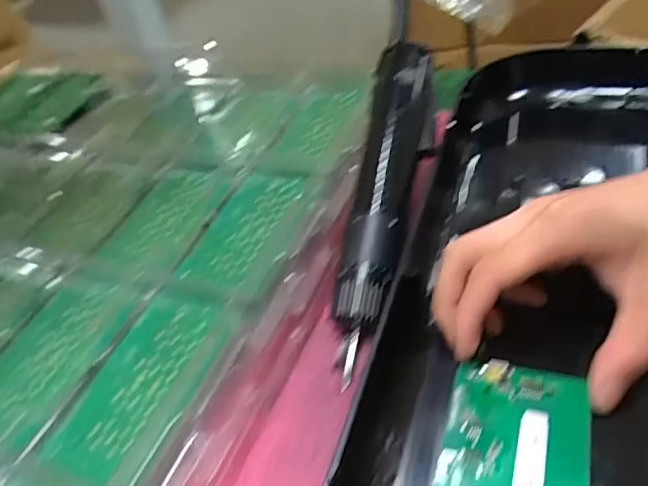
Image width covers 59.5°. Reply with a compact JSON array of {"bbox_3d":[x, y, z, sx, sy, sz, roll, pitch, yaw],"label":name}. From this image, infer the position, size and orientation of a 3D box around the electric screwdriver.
[{"bbox_3d":[0.034,-0.031,0.343,0.037,0.034,0.213,9,68,11],"label":"electric screwdriver"}]

